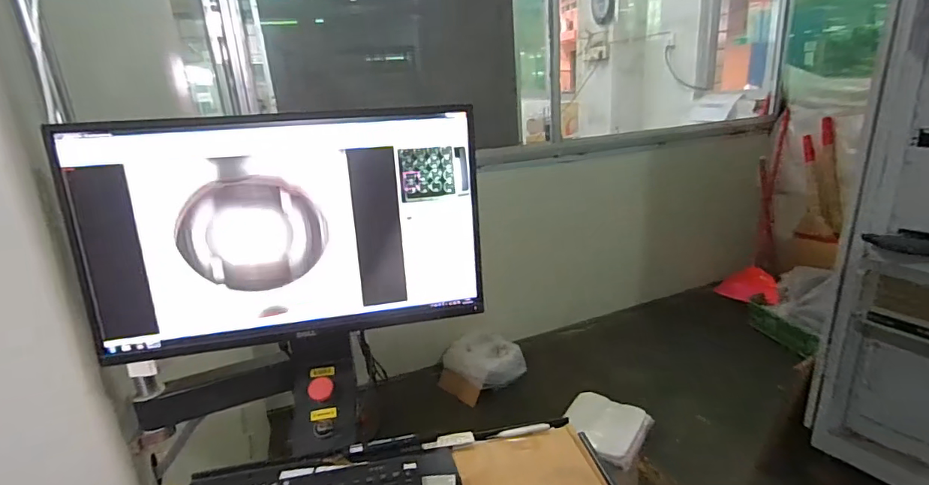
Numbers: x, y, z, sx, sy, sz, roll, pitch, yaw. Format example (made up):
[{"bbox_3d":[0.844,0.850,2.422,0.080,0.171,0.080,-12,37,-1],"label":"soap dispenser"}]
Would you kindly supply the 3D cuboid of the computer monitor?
[{"bbox_3d":[-0.245,-0.015,0.694,0.539,0.319,0.048,-7,19,-11],"label":"computer monitor"}]

